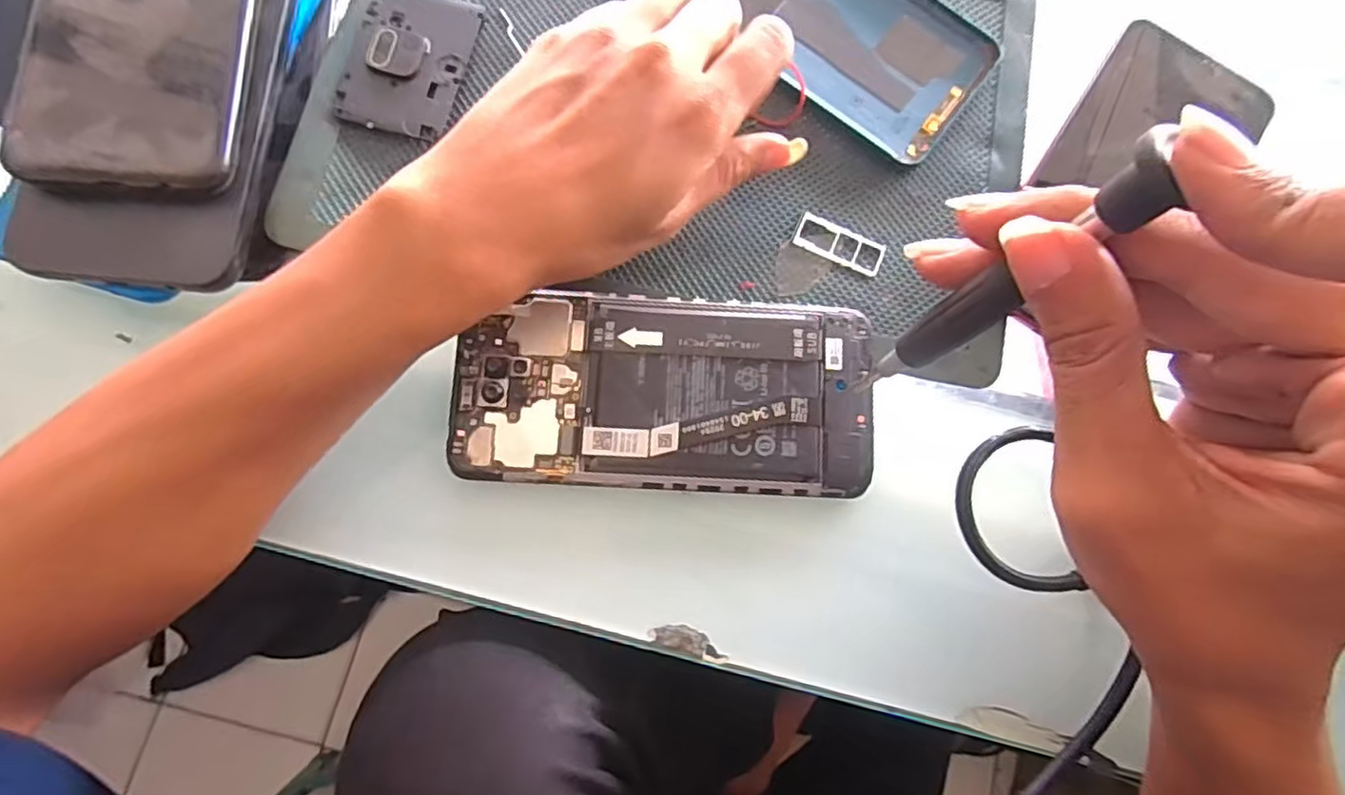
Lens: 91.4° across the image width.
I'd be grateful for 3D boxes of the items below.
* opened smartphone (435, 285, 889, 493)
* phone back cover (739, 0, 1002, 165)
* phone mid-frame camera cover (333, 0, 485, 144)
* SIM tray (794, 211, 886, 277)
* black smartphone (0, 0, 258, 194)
[{"bbox_3d":[-0.002,-0.002,0.252,0.155,0.010,0.074,3,78,-2],"label":"opened smartphone"},{"bbox_3d":[0.063,-0.174,0.289,0.157,0.007,0.079,42,81,6],"label":"phone back cover"},{"bbox_3d":[-0.110,-0.142,0.273,0.044,0.007,0.066,11,78,0],"label":"phone mid-frame camera cover"},{"bbox_3d":[0.069,-0.063,0.270,0.037,0.004,0.015,25,78,3],"label":"SIM tray"},{"bbox_3d":[-0.190,-0.144,0.237,0.070,0.006,0.146,3,80,-7],"label":"black smartphone"}]

